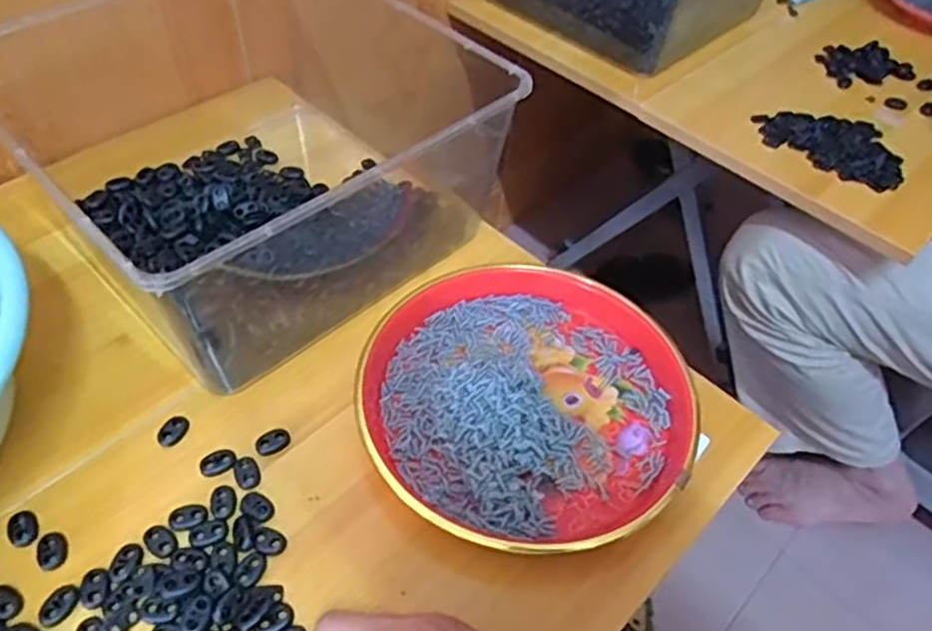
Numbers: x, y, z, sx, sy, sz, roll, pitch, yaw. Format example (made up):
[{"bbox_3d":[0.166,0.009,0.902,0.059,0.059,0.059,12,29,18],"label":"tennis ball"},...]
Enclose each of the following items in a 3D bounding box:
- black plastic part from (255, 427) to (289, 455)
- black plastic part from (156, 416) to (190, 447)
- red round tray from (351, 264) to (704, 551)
[{"bbox_3d":[-0.127,0.082,0.463,0.013,0.007,0.022,36,56,24],"label":"black plastic part"},{"bbox_3d":[-0.192,0.075,0.463,0.016,0.007,0.022,27,54,17],"label":"black plastic part"},{"bbox_3d":[0.040,0.056,0.488,0.224,0.030,0.213,2,51,-3],"label":"red round tray"}]

